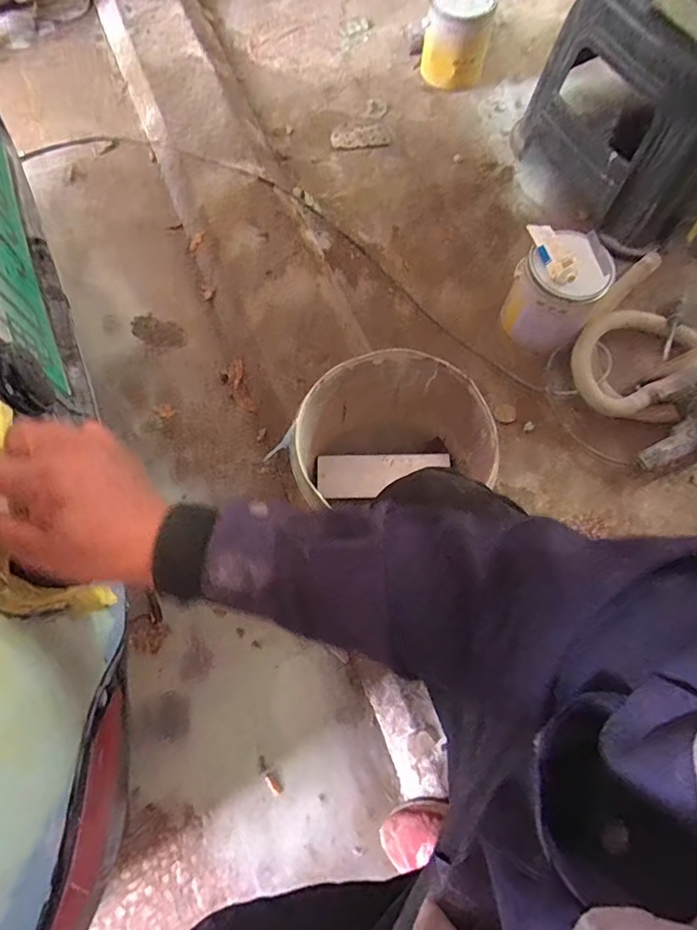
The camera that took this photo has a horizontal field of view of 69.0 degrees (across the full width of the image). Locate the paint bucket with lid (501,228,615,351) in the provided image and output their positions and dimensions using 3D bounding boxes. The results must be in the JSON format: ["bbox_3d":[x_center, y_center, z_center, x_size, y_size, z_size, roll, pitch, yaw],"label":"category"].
[{"bbox_3d":[0.379,-0.316,0.951,0.148,0.190,0.156,0,69,0],"label":"paint bucket with lid"}]

